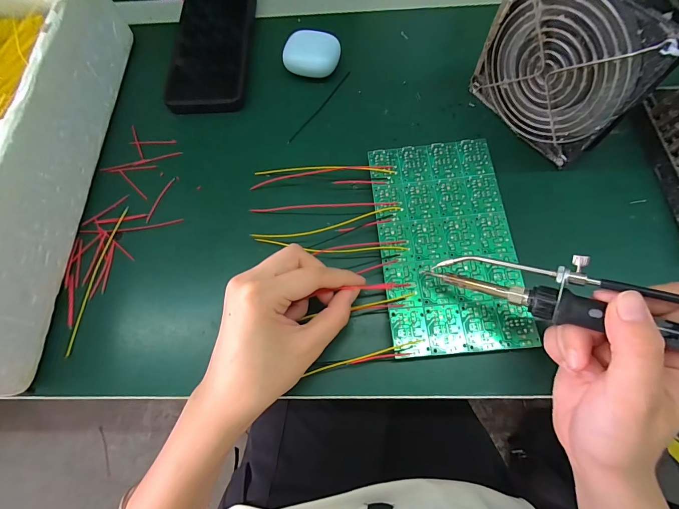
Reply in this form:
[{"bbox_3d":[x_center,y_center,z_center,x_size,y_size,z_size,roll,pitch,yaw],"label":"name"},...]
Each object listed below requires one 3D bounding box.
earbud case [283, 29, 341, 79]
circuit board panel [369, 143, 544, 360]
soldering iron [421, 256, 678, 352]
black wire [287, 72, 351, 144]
[{"bbox_3d":[-0.027,-0.198,0.332,0.053,0.026,0.041,6,72,4],"label":"earbud case"},{"bbox_3d":[0.083,-0.013,0.262,0.100,0.004,0.173,-5,70,1],"label":"circuit board panel"},{"bbox_3d":[0.152,0.027,0.178,0.204,0.017,0.033,16,71,32],"label":"soldering iron"},{"bbox_3d":[-0.018,-0.145,0.328,0.005,0.004,0.100,34,76,13],"label":"black wire"}]

